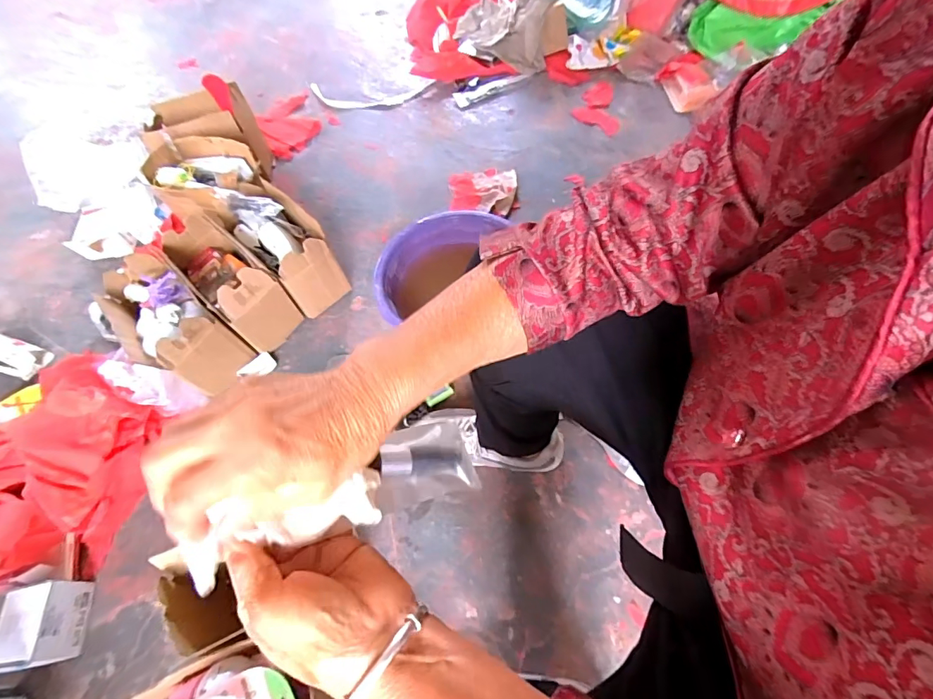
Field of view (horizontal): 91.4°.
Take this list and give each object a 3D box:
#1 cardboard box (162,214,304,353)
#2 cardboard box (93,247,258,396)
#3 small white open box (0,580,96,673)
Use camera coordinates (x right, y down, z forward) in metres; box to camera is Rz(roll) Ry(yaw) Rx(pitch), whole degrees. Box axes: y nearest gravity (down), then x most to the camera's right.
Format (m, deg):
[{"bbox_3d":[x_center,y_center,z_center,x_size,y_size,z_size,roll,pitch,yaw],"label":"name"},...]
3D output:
[{"bbox_3d":[-0.443,-0.117,0.863,0.213,0.174,0.112,34,69,20],"label":"cardboard box"},{"bbox_3d":[-0.531,-0.046,0.817,0.229,0.156,0.137,36,70,21],"label":"cardboard box"},{"bbox_3d":[-0.632,0.380,0.624,0.121,0.168,0.107,-9,61,0],"label":"small white open box"}]

